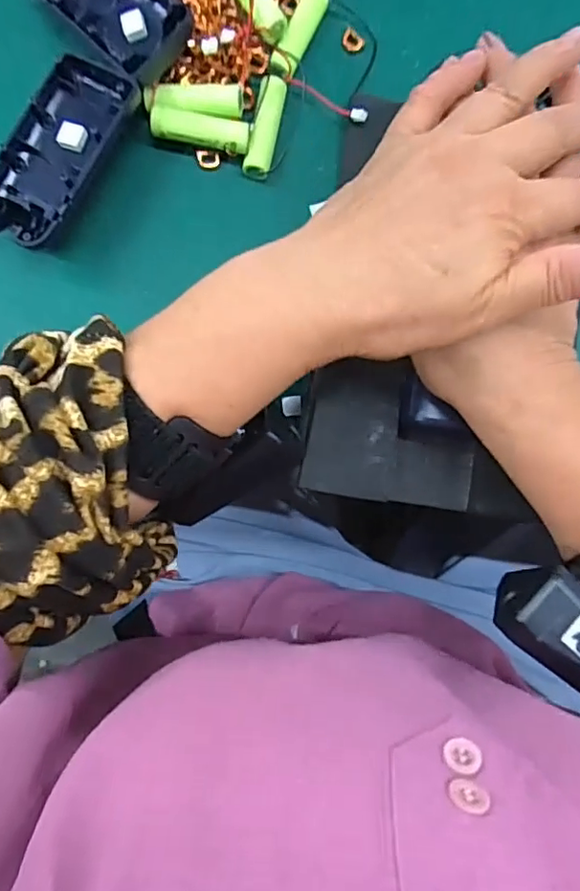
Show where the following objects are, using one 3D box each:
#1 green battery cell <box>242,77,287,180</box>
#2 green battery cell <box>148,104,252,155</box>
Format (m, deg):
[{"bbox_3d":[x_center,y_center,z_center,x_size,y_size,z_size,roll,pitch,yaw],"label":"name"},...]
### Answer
[{"bbox_3d":[-0.013,-0.169,0.301,0.014,0.014,0.050,12,87,-6],"label":"green battery cell"},{"bbox_3d":[-0.046,-0.162,0.296,0.049,0.014,0.017,8,87,-7],"label":"green battery cell"}]

